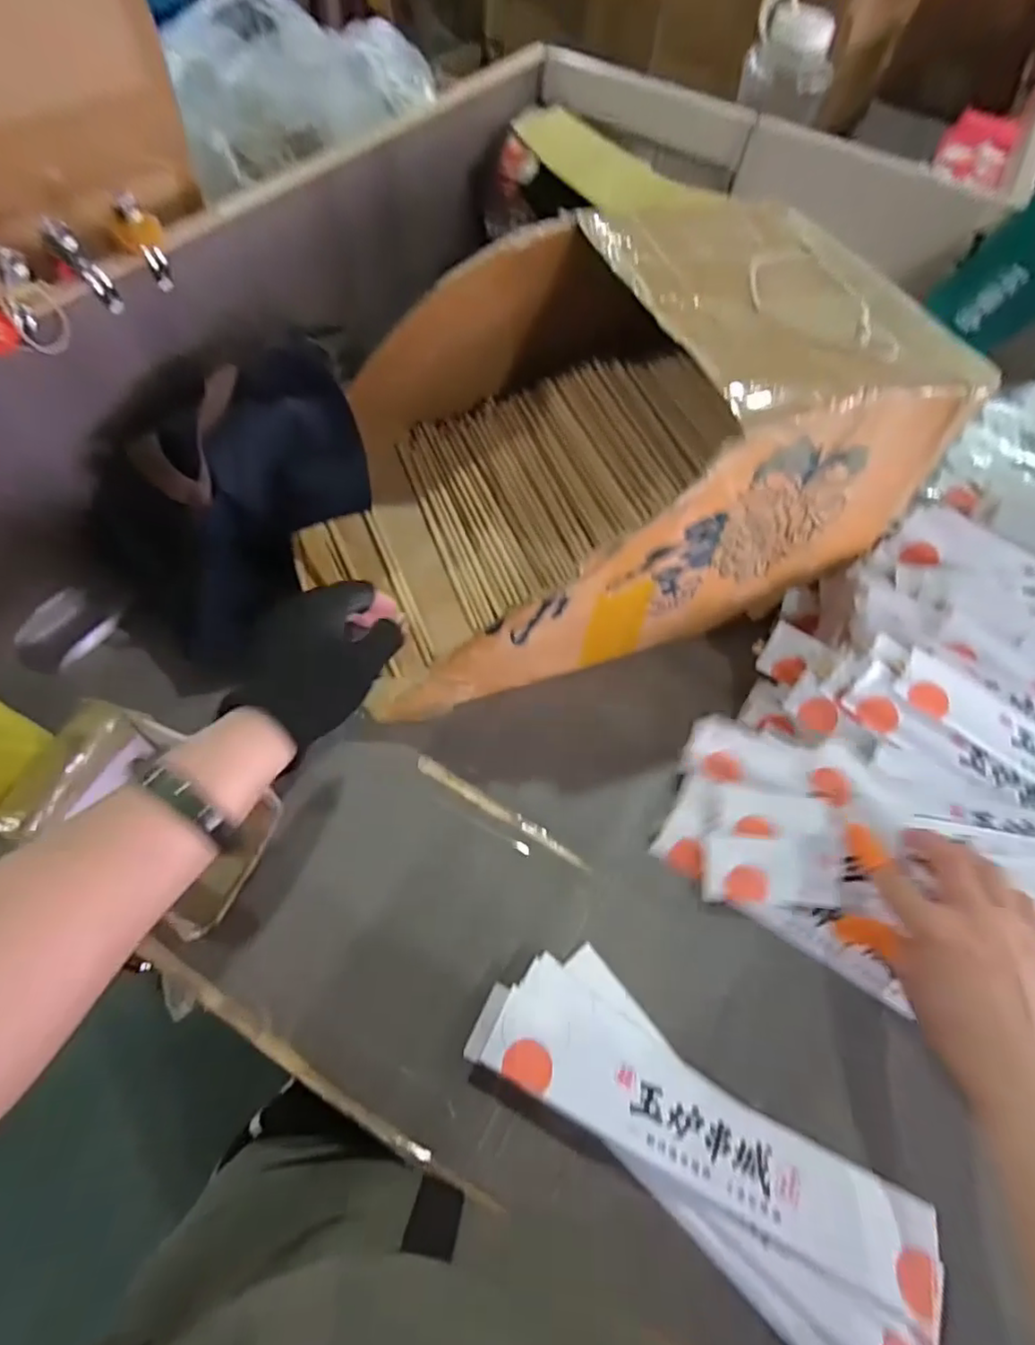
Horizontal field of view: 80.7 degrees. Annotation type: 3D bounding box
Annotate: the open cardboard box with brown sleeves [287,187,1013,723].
[{"bbox_3d":[0.042,-0.197,0.515,0.469,0.191,0.327,-17,66,-12],"label":"open cardboard box with brown sleeves"}]

